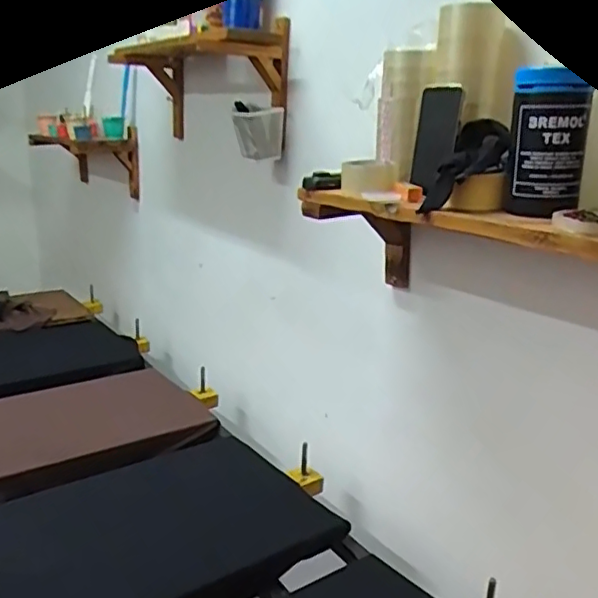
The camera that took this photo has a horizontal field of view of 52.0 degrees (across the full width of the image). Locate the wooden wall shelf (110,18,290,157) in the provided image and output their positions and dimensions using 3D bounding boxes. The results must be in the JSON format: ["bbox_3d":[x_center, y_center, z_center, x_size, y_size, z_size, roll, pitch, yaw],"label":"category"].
[{"bbox_3d":[-0.297,-0.563,1.659,0.249,0.252,0.767,-7,18,-28],"label":"wooden wall shelf"}]

